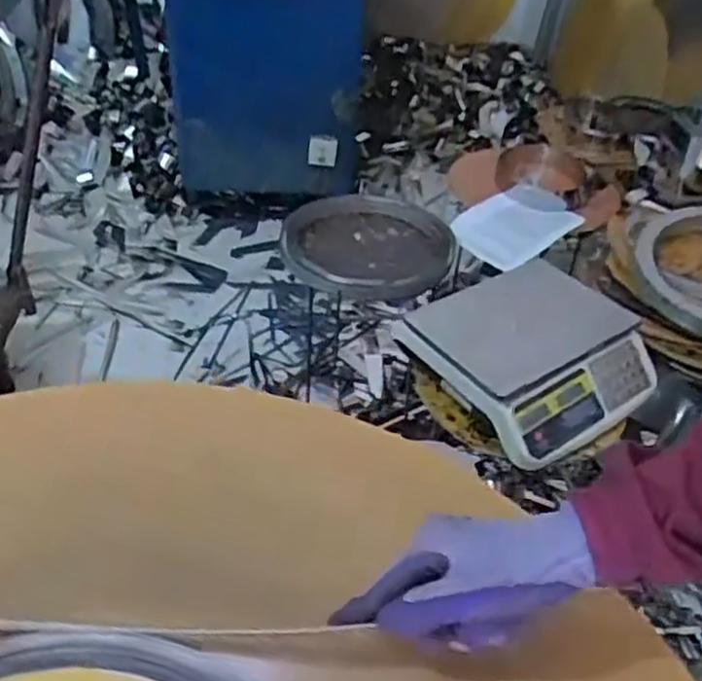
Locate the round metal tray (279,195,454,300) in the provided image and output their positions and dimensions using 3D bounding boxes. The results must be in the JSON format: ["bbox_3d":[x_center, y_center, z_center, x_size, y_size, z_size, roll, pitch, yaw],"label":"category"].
[{"bbox_3d":[0.050,-0.208,1.575,0.362,0.060,0.442,17,33,16],"label":"round metal tray"}]

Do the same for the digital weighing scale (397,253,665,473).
[{"bbox_3d":[0.317,0.015,1.225,0.360,0.112,0.317,-24,48,-30],"label":"digital weighing scale"}]

